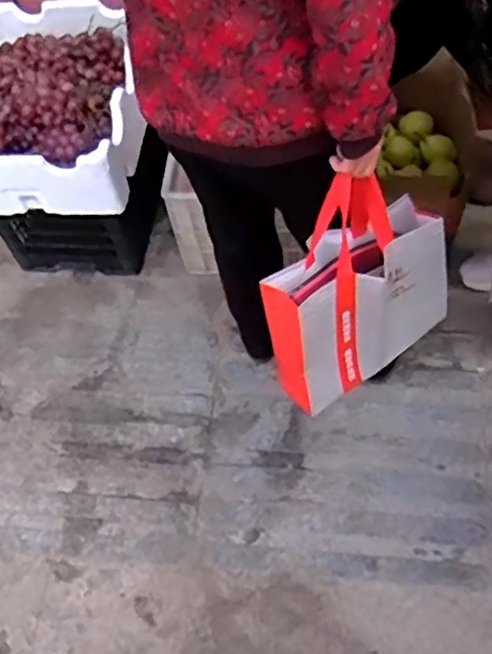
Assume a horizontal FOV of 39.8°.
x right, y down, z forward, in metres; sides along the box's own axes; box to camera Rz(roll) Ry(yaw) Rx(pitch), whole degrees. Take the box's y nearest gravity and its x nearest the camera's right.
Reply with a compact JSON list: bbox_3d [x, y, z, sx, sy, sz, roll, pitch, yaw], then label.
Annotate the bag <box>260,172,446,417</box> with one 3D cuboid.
[{"bbox_3d":[0.187,-0.074,1.131,0.304,0.400,0.116,-31,53,-22],"label":"bag"}]

